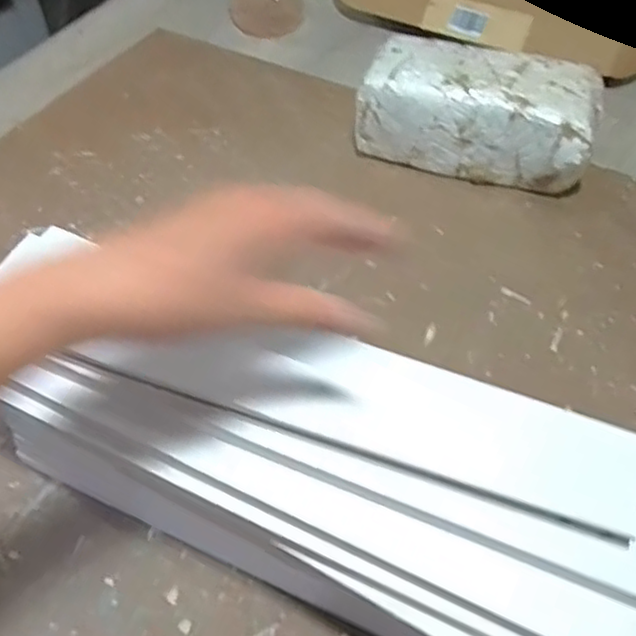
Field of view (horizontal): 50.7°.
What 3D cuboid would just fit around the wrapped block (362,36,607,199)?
[{"bbox_3d":[0.173,-0.218,0.730,0.245,0.119,0.113,16,53,13],"label":"wrapped block"}]

